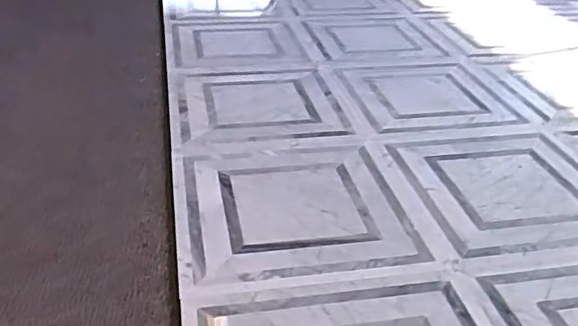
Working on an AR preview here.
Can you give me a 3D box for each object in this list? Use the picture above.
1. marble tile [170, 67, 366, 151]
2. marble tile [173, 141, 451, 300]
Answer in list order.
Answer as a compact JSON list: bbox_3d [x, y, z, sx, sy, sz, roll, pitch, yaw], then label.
[{"bbox_3d":[-0.078,-0.149,1.370,0.387,0.029,0.443,-5,32,-8],"label":"marble tile"},{"bbox_3d":[0.004,0.063,1.008,0.386,0.015,0.401,-6,32,-10],"label":"marble tile"}]

